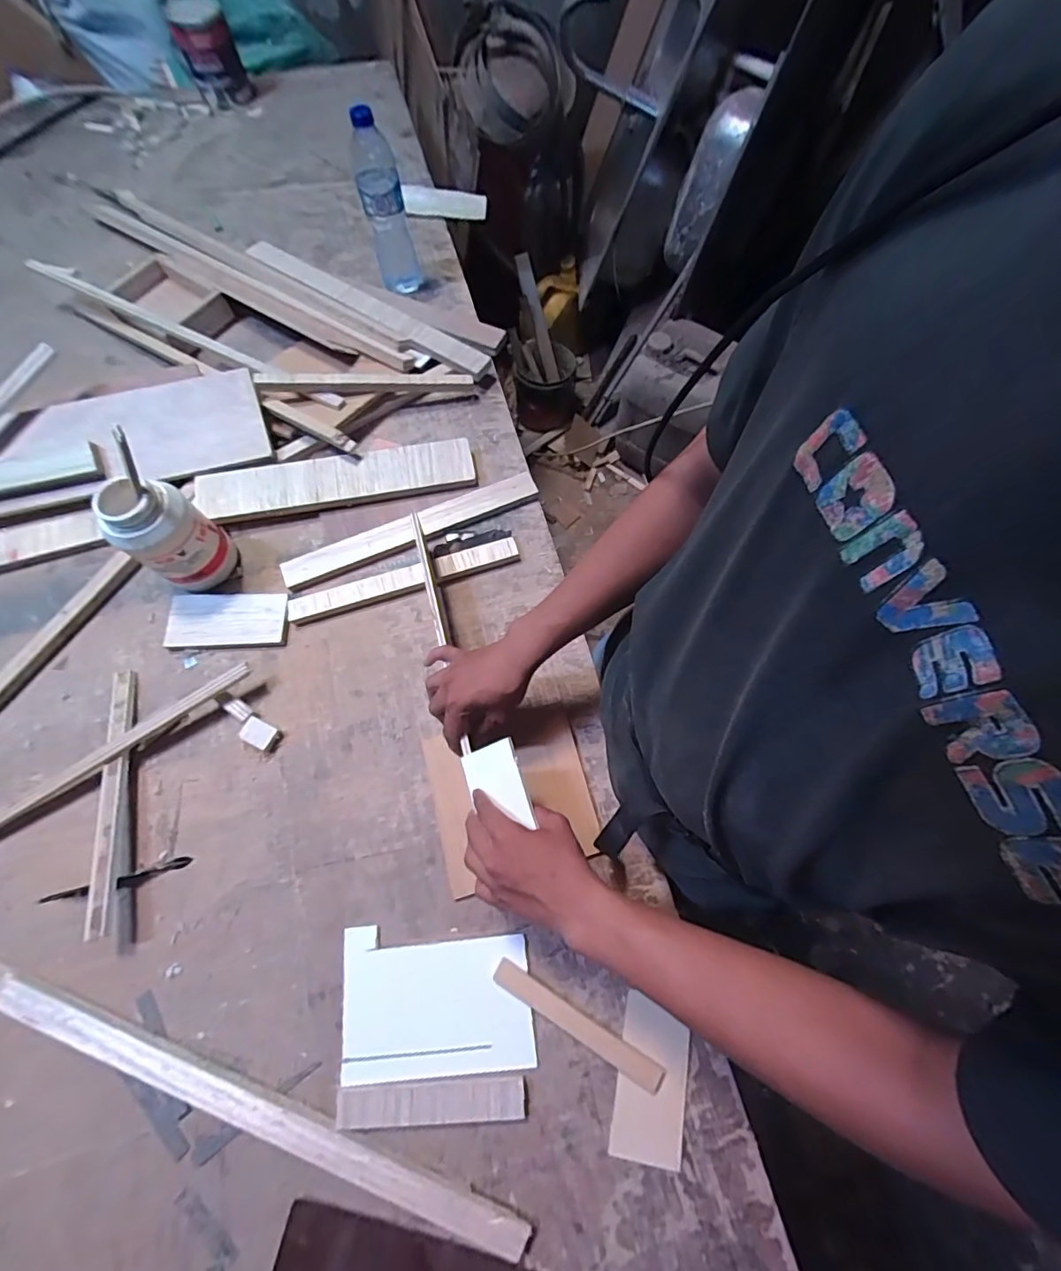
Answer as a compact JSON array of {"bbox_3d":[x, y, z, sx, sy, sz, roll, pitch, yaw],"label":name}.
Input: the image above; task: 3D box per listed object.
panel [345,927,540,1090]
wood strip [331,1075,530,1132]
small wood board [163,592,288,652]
[{"bbox_3d":[-0.101,0.388,0.540,0.197,0.006,0.136,-6,67,-1],"label":"panel"},{"bbox_3d":[-0.098,0.466,0.502,0.182,0.015,0.036,-4,70,-1],"label":"wood strip"},{"bbox_3d":[-0.411,-0.021,0.684,0.159,0.016,0.079,-4,70,-1],"label":"small wood board"}]

